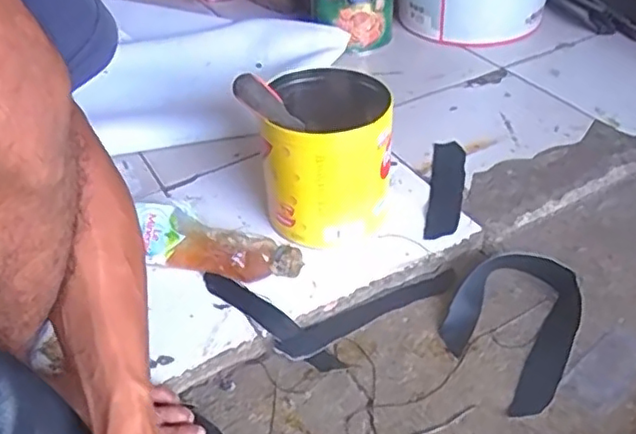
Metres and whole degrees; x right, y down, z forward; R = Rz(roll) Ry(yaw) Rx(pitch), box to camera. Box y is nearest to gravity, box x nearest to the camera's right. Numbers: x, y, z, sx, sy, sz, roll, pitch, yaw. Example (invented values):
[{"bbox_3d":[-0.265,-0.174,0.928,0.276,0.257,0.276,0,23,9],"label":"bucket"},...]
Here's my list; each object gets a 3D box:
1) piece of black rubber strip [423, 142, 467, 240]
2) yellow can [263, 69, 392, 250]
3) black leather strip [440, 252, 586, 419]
[{"bbox_3d":[0.166,-0.037,0.806,0.043,0.006,0.201,7,44,9],"label":"piece of black rubber strip"},{"bbox_3d":[0.010,-0.068,0.727,0.138,0.153,0.149,-3,39,2],"label":"yellow can"},{"bbox_3d":[0.197,0.108,0.634,0.127,0.025,0.184,22,46,29],"label":"black leather strip"}]

